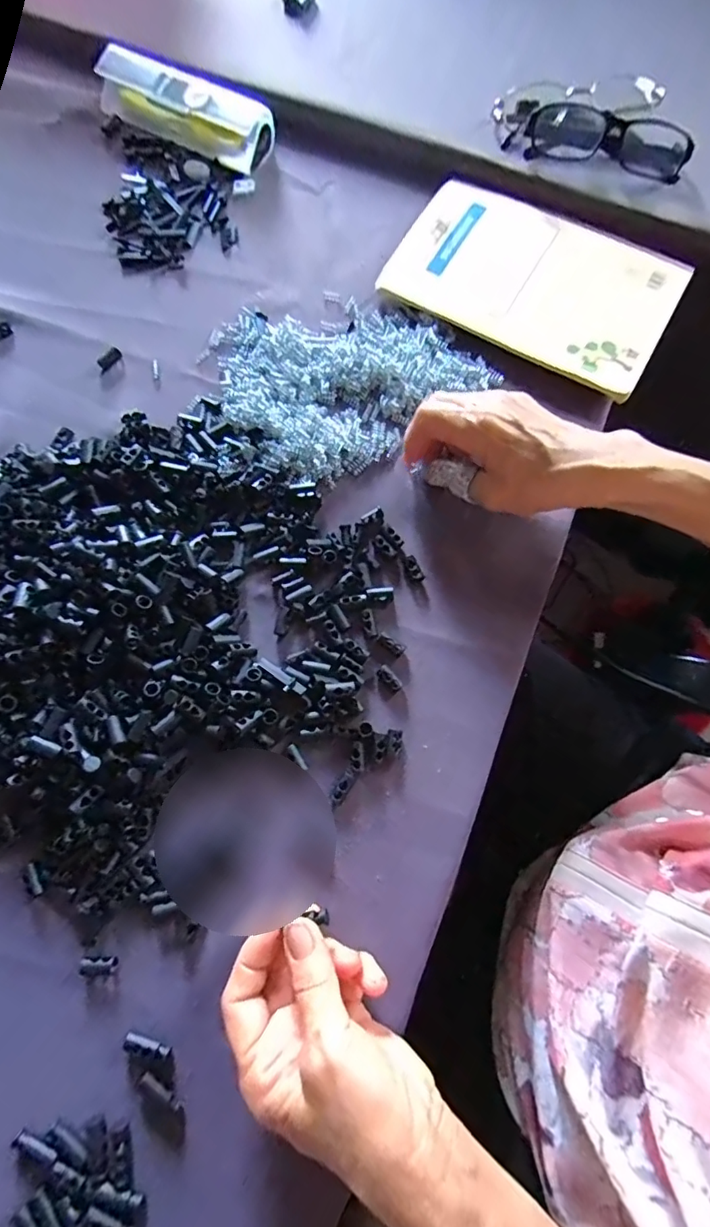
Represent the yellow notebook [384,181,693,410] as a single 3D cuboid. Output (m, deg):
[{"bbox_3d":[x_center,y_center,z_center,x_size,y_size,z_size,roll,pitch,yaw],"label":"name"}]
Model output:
[{"bbox_3d":[0.137,-0.258,0.391,0.203,0.014,0.135,30,77,9],"label":"yellow notebook"}]

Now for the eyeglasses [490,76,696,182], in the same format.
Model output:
[{"bbox_3d":[0.190,-0.397,0.416,0.151,0.027,0.082,12,75,4],"label":"eyeglasses"}]

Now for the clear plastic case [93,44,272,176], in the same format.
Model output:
[{"bbox_3d":[-0.146,-0.431,0.438,0.156,0.027,0.048,29,77,8],"label":"clear plastic case"}]

